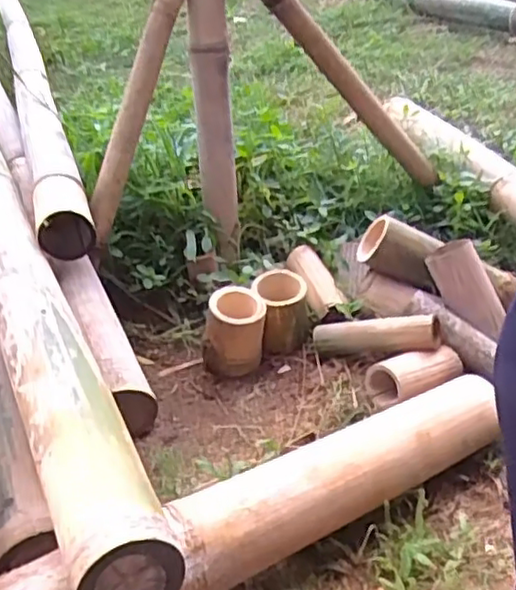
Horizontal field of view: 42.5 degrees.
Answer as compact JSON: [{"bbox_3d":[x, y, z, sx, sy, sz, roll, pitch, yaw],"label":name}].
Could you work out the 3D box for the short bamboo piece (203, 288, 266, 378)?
[{"bbox_3d":[-0.032,0.052,0.949,0.085,0.113,0.074,2,33,6],"label":"short bamboo piece"}]

